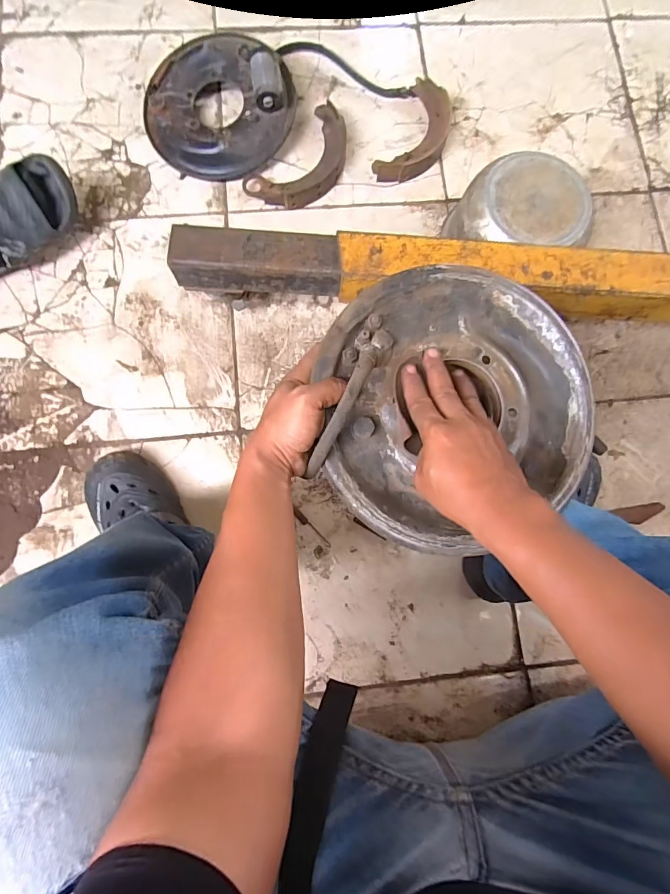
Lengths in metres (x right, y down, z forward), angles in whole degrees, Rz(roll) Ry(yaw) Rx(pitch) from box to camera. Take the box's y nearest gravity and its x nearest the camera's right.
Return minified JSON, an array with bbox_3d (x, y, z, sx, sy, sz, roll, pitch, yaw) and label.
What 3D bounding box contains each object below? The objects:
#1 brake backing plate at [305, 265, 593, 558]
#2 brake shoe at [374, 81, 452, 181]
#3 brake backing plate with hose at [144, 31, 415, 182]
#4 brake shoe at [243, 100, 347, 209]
[{"bbox_3d":[0.115,-0.038,0.400,0.254,0.073,0.255,4,82,-2],"label":"brake backing plate"},{"bbox_3d":[0.157,-0.582,0.817,0.099,0.039,0.230,23,82,1],"label":"brake shoe"},{"bbox_3d":[-0.116,-0.656,0.787,0.468,0.087,0.250,-29,84,-6],"label":"brake backing plate with hose"},{"bbox_3d":[-0.053,-0.515,0.800,0.122,0.033,0.224,43,83,4],"label":"brake shoe"}]

